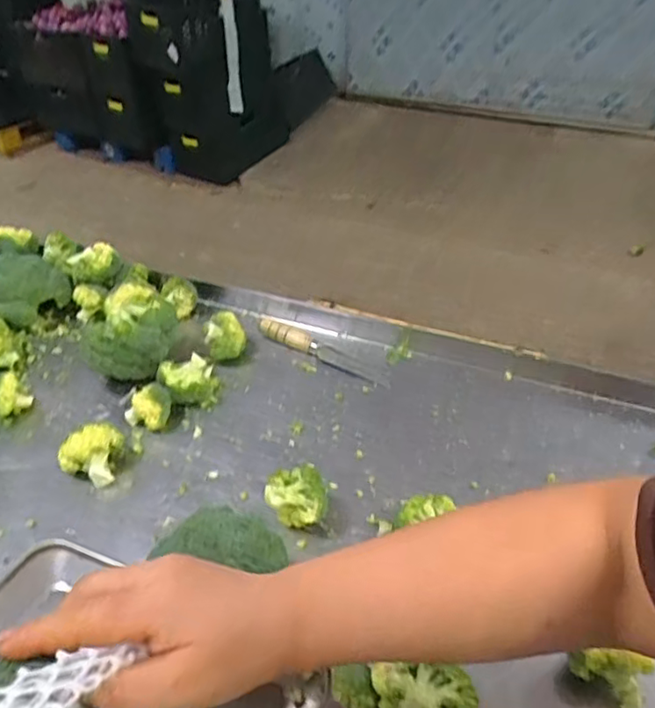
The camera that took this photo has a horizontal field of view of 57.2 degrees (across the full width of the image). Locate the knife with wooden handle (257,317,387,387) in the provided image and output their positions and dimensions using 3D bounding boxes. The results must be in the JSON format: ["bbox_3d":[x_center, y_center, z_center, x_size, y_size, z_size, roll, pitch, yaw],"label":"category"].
[{"bbox_3d":[-0.004,-0.008,0.808,0.194,0.023,0.035,20,41,26],"label":"knife with wooden handle"}]

